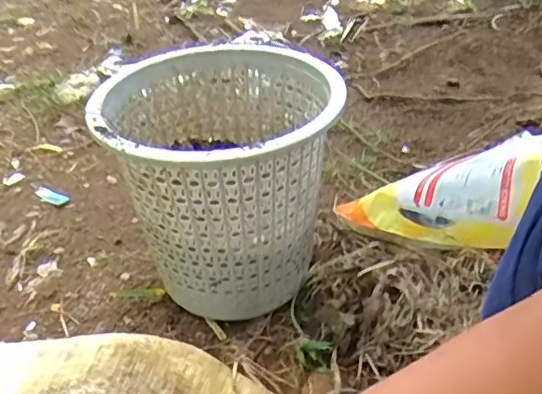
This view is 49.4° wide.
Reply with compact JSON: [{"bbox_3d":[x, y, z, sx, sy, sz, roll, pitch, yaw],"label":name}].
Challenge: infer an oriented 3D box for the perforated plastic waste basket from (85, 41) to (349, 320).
[{"bbox_3d":[-0.061,-0.028,0.779,0.275,0.268,0.271,2,45,-2],"label":"perforated plastic waste basket"}]

